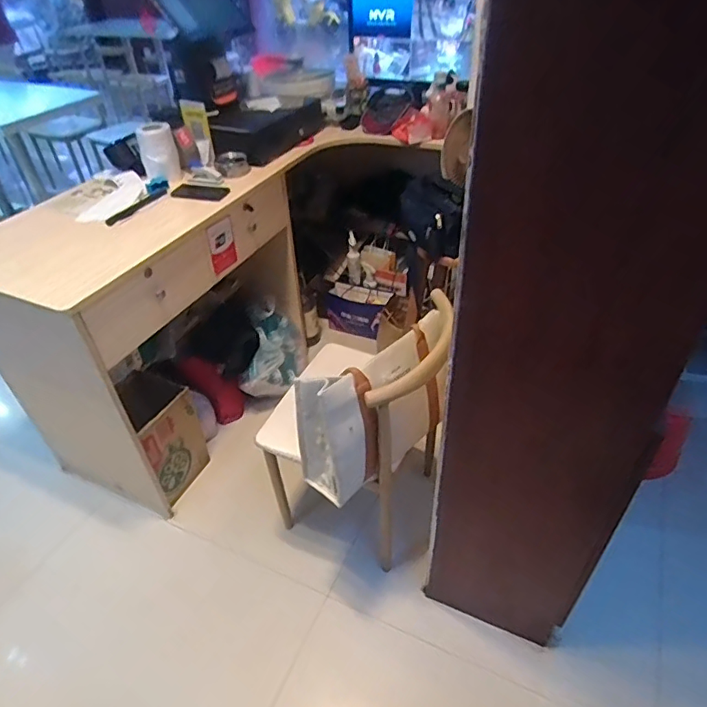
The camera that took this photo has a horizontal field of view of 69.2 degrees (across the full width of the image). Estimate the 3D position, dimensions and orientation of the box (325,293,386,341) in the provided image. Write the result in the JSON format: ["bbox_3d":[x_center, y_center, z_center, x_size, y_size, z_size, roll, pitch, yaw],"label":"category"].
[{"bbox_3d":[-0.002,-0.143,1.953,0.229,0.142,0.052,15,43,19],"label":"box"}]

